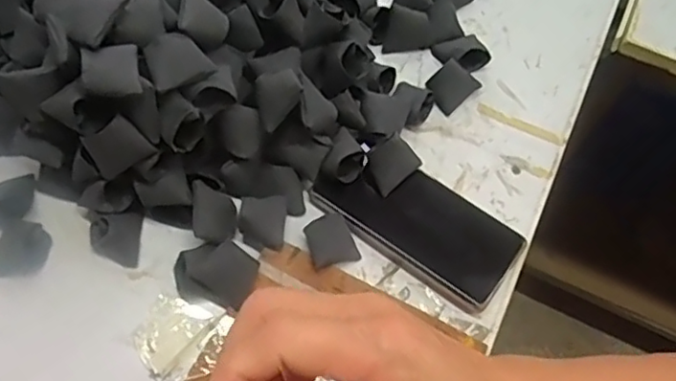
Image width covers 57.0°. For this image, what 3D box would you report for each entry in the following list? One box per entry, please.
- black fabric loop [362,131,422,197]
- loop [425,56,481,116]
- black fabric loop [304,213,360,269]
[{"bbox_3d":[0.041,-0.021,0.489,0.031,0.020,0.044,42,69,17],"label":"black fabric loop"},{"bbox_3d":[0.100,-0.092,0.542,0.042,0.021,0.033,-38,71,-19],"label":"loop"},{"bbox_3d":[-0.005,0.038,0.471,0.035,0.011,0.036,-17,66,-11],"label":"black fabric loop"}]

